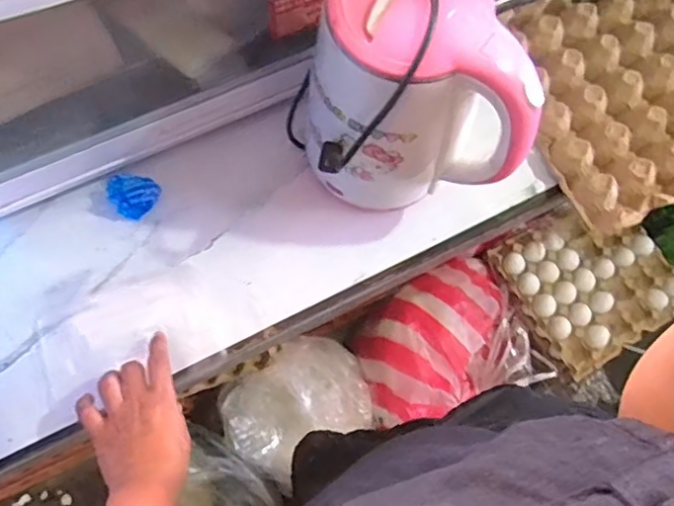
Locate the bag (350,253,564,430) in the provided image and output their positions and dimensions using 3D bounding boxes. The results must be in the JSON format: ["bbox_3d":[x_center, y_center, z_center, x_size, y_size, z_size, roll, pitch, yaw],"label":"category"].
[{"bbox_3d":[0.202,0.191,1.146,0.312,0.182,0.300,-19,75,-7],"label":"bag"}]

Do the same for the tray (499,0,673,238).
[{"bbox_3d":[0.342,-0.195,0.640,0.273,0.055,0.263,-25,76,-8],"label":"tray"}]

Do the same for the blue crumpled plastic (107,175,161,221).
[{"bbox_3d":[-0.213,-0.062,0.613,0.048,0.038,0.040,-39,79,-11],"label":"blue crumpled plastic"}]

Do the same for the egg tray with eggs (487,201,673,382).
[{"bbox_3d":[0.489,0.043,1.117,0.280,0.049,0.280,-30,77,-9],"label":"egg tray with eggs"}]

